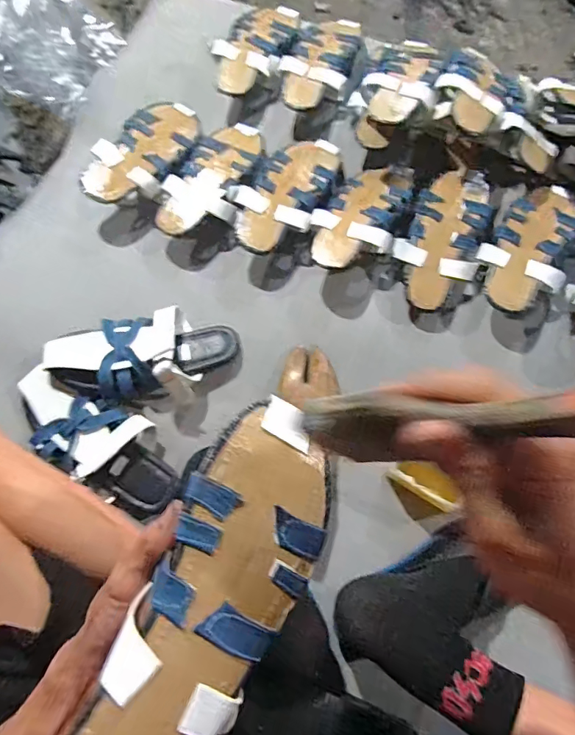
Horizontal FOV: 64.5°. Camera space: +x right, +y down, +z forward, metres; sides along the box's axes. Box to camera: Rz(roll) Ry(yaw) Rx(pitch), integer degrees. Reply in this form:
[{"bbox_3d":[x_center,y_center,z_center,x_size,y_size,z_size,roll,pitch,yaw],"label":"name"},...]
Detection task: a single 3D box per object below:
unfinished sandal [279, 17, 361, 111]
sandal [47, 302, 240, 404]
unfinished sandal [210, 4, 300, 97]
[{"bbox_3d":[0.055,-0.511,0.772,0.111,0.044,0.219,22,78,6],"label":"unfinished sandal"},{"bbox_3d":[-0.189,-0.017,0.606,0.251,0.063,0.127,-10,76,-15],"label":"sandal"},{"bbox_3d":[-0.052,-0.544,0.779,0.115,0.042,0.218,34,79,9],"label":"unfinished sandal"}]

